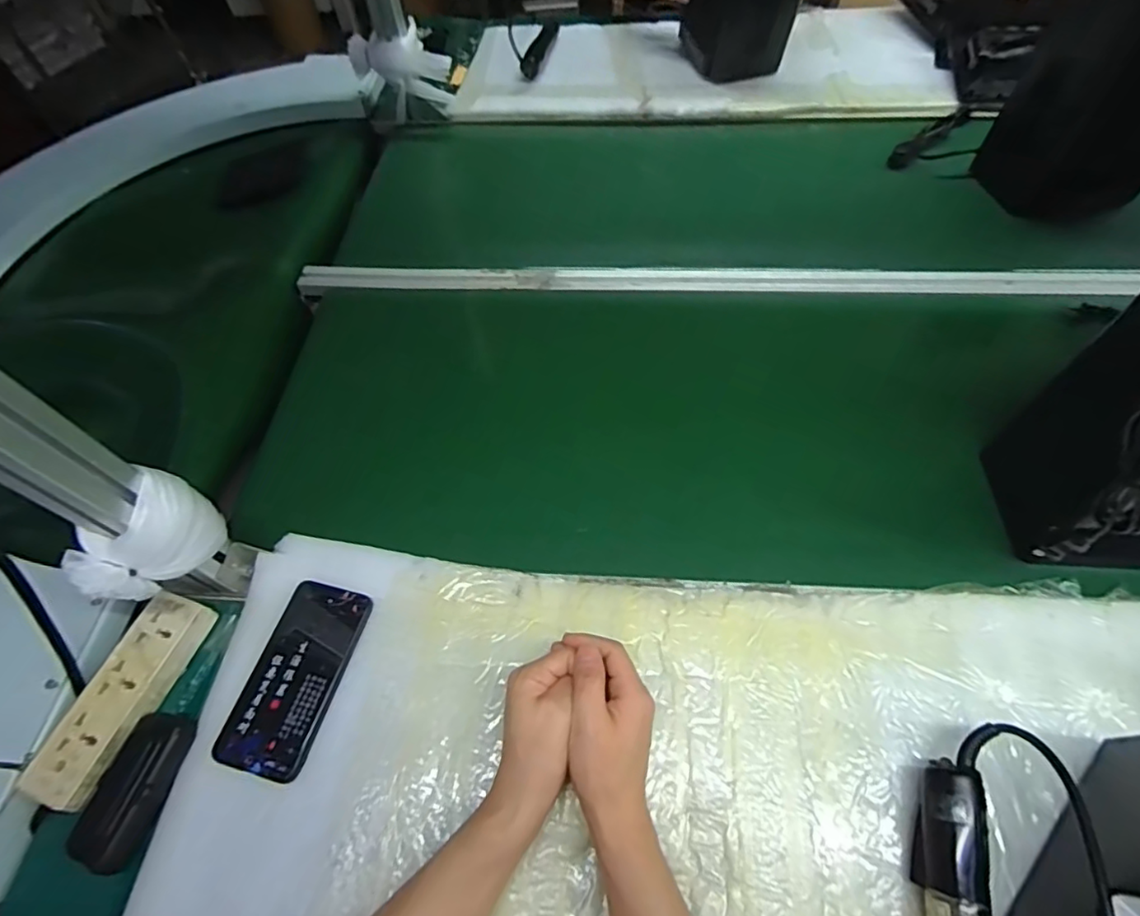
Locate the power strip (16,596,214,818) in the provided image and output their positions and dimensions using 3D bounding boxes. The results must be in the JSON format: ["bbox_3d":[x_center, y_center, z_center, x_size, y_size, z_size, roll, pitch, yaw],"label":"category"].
[{"bbox_3d":[-0.383,0.203,0.485,0.056,0.023,0.168,15,60,12],"label":"power strip"}]

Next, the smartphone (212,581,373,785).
[{"bbox_3d":[-0.240,0.188,0.492,0.078,0.010,0.154,12,59,11],"label":"smartphone"}]

